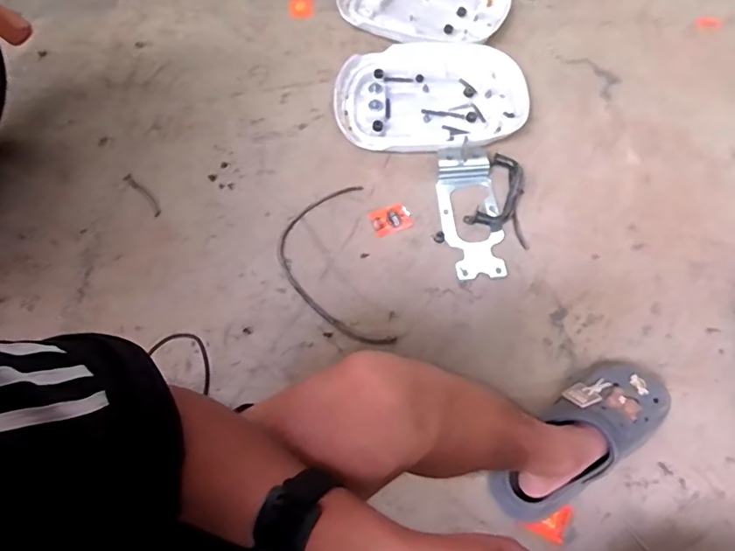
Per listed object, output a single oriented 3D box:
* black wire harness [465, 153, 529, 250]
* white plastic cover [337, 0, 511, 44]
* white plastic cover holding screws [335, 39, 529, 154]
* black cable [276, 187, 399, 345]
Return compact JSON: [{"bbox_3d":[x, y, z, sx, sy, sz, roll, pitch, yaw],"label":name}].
[{"bbox_3d":[0.244,-0.131,0.911,0.111,0.030,0.142,24,66,13],"label":"black wire harness"},{"bbox_3d":[0.123,-0.600,1.157,0.349,0.024,0.249,9,64,6],"label":"white plastic cover"},{"bbox_3d":[0.124,-0.359,1.034,0.358,0.030,0.281,1,63,2],"label":"white plastic cover holding screws"},{"bbox_3d":[-0.062,-0.019,0.872,0.156,0.016,0.303,-10,63,-3],"label":"black cable"}]

